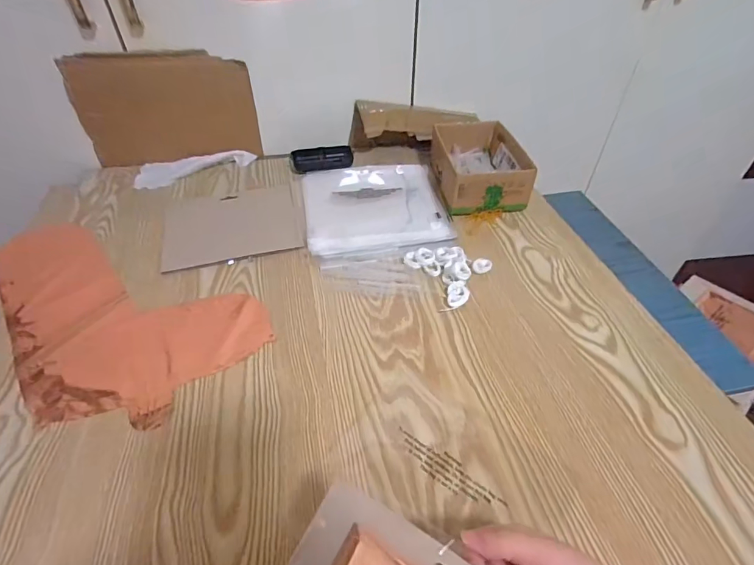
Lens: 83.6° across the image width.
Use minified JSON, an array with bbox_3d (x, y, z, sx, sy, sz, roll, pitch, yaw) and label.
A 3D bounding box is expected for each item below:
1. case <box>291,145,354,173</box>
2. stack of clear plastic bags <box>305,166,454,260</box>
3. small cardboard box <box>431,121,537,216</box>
[{"bbox_3d":[-0.100,-0.229,0.773,0.109,0.022,0.054,-11,45,-11],"label":"case"},{"bbox_3d":[-0.003,-0.127,0.673,0.217,0.014,0.229,-5,45,-5],"label":"stack of clear plastic bags"},{"bbox_3d":[0.169,-0.194,0.701,0.130,0.071,0.194,-4,45,-4],"label":"small cardboard box"}]

